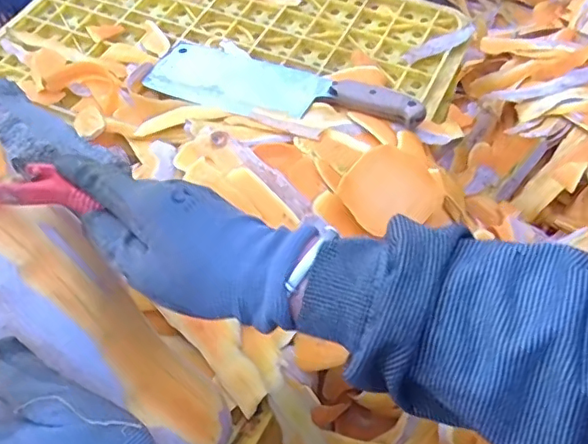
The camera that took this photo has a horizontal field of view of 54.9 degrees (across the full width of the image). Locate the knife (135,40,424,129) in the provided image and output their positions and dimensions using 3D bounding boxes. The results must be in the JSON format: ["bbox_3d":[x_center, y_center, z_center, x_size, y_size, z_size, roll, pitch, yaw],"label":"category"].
[{"bbox_3d":[-0.014,-0.144,0.584,0.291,0.032,0.093,20,60,15],"label":"knife"}]

